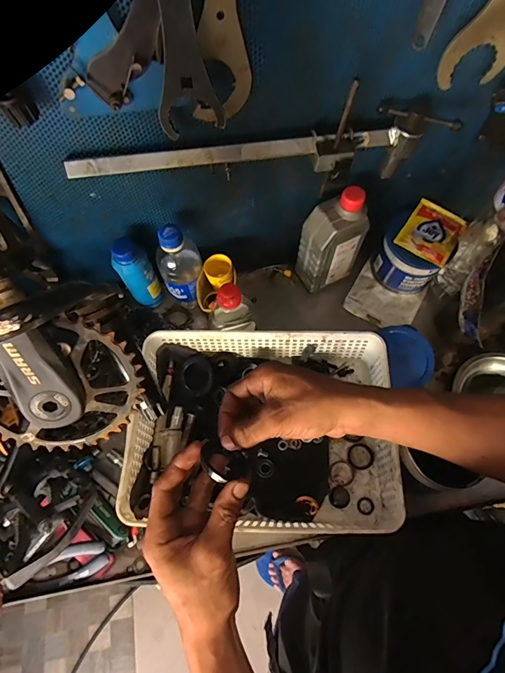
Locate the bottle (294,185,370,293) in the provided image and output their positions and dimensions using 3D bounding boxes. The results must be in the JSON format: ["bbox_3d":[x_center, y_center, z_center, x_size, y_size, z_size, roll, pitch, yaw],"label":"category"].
[{"bbox_3d":[0.117,-0.138,0.582,0.078,0.184,0.054,-26,68,-10],"label":"bottle"}]

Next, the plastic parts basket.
[{"bbox_3d":[0.010,0.120,0.522,0.326,0.080,0.250,1,66,2],"label":"plastic parts basket"}]

